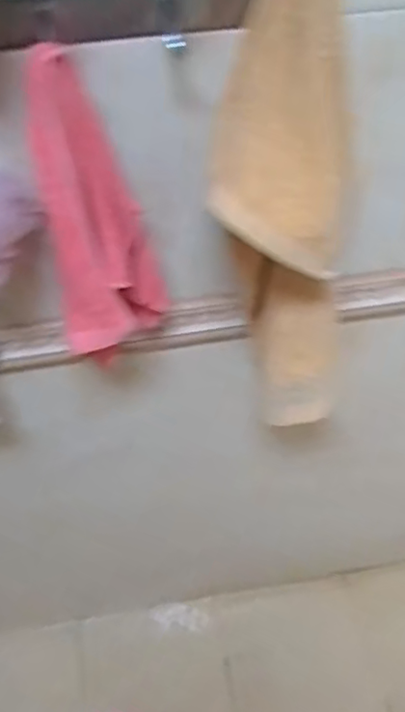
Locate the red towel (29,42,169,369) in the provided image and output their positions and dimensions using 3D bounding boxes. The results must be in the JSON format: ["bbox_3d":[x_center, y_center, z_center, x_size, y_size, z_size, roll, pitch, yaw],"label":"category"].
[{"bbox_3d":[-0.093,-0.112,0.560,0.094,0.290,0.076,-4,47,-1],"label":"red towel"}]

